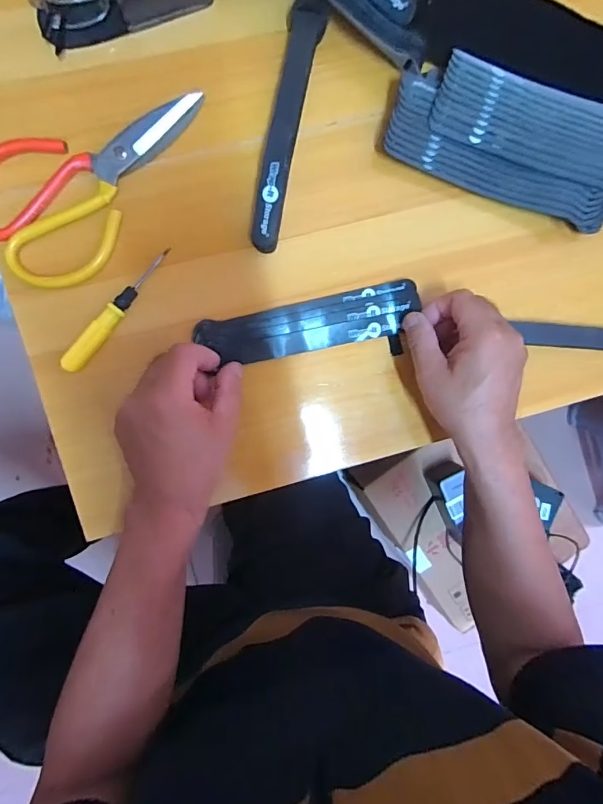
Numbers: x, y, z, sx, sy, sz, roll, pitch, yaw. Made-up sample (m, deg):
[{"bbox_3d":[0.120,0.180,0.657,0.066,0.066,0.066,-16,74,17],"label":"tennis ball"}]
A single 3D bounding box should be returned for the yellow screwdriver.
[{"bbox_3d":[-0.153,-0.076,0.357,0.016,0.014,0.127,42,90,-8],"label":"yellow screwdriver"}]

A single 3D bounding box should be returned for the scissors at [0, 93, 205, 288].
[{"bbox_3d":[-0.178,-0.192,0.343,0.110,0.017,0.200,38,90,-8],"label":"scissors"}]

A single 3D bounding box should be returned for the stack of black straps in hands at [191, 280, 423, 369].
[{"bbox_3d":[0.009,-0.065,0.384,0.193,0.014,0.056,-11,99,-3],"label":"stack of black straps in hands"}]

